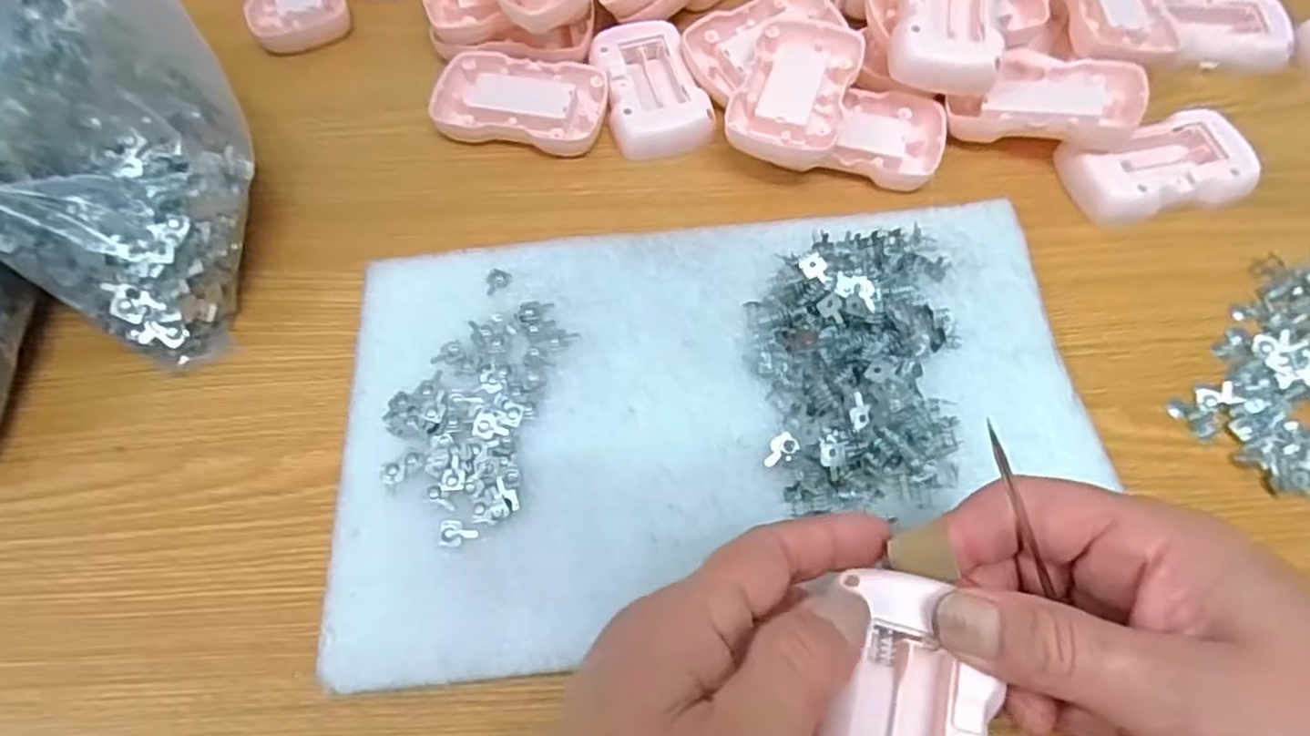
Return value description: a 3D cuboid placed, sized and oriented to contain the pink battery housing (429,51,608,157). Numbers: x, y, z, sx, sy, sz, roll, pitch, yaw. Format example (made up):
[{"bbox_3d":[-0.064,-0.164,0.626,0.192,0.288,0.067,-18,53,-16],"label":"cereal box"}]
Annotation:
[{"bbox_3d":[-0.071,-0.141,0.387,0.087,0.014,0.051,9,63,5],"label":"pink battery housing"}]

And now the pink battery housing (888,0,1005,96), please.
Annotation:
[{"bbox_3d":[0.149,-0.179,0.369,0.052,0.023,0.086,9,63,5],"label":"pink battery housing"}]

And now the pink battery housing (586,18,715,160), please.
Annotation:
[{"bbox_3d":[-0.003,-0.151,0.390,0.050,0.014,0.083,-14,63,-7],"label":"pink battery housing"}]

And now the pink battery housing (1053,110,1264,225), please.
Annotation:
[{"bbox_3d":[0.250,-0.101,0.363,0.083,0.016,0.052,-8,63,-3],"label":"pink battery housing"}]

